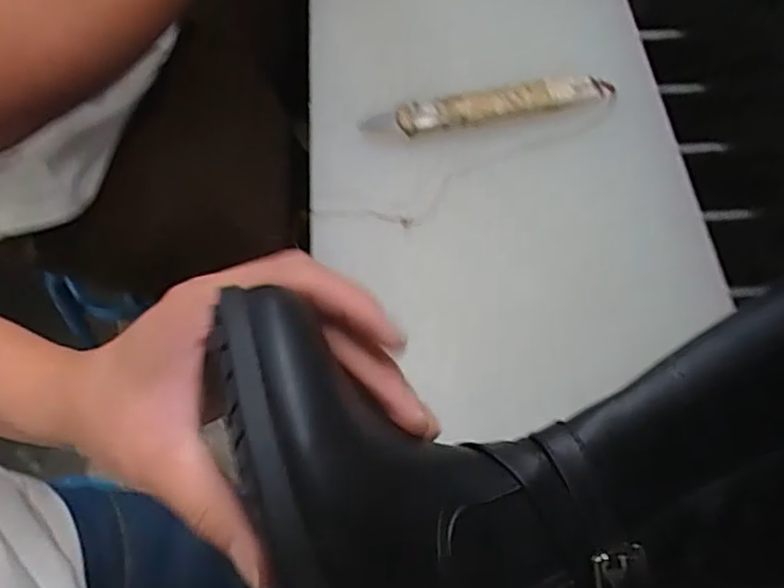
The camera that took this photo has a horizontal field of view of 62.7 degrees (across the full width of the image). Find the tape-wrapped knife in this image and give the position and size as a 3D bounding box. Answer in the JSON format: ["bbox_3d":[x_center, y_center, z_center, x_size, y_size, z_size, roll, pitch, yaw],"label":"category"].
[{"bbox_3d":[0.066,-0.128,0.432,0.170,0.009,0.020,-11,61,-6],"label":"tape-wrapped knife"}]

